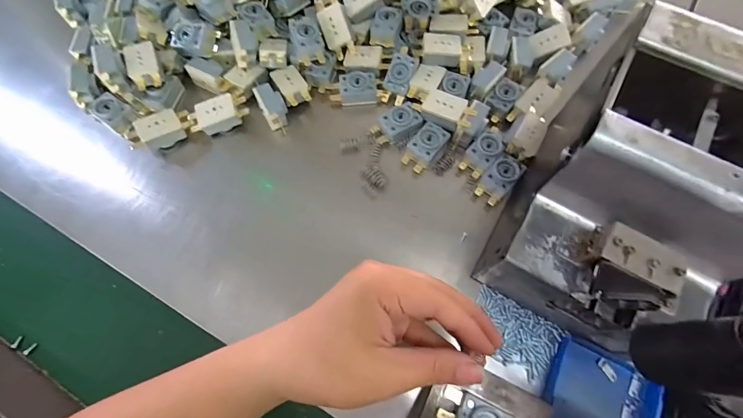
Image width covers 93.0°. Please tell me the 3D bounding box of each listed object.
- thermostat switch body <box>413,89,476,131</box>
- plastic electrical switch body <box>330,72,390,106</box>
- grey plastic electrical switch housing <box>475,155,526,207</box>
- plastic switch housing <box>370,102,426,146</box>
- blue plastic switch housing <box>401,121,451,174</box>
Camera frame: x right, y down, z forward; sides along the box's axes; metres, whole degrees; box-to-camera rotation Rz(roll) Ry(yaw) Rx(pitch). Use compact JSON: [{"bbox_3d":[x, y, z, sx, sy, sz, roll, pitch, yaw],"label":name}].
[{"bbox_3d":[0.070,-0.096,0.335,0.055,0.012,0.027,26,73,11],"label":"thermostat switch body"},{"bbox_3d":[-0.012,-0.123,0.363,0.057,0.021,0.025,-1,70,1],"label":"plastic electrical switch body"},{"bbox_3d":[0.116,-0.027,0.321,0.026,0.014,0.044,39,76,14],"label":"grey plastic electrical switch housing"},{"bbox_3d":[0.026,-0.082,0.345,0.048,0.017,0.029,-31,72,-9],"label":"plastic switch housing"},{"bbox_3d":[0.051,-0.060,0.334,0.027,0.014,0.047,36,75,14],"label":"blue plastic switch housing"}]

